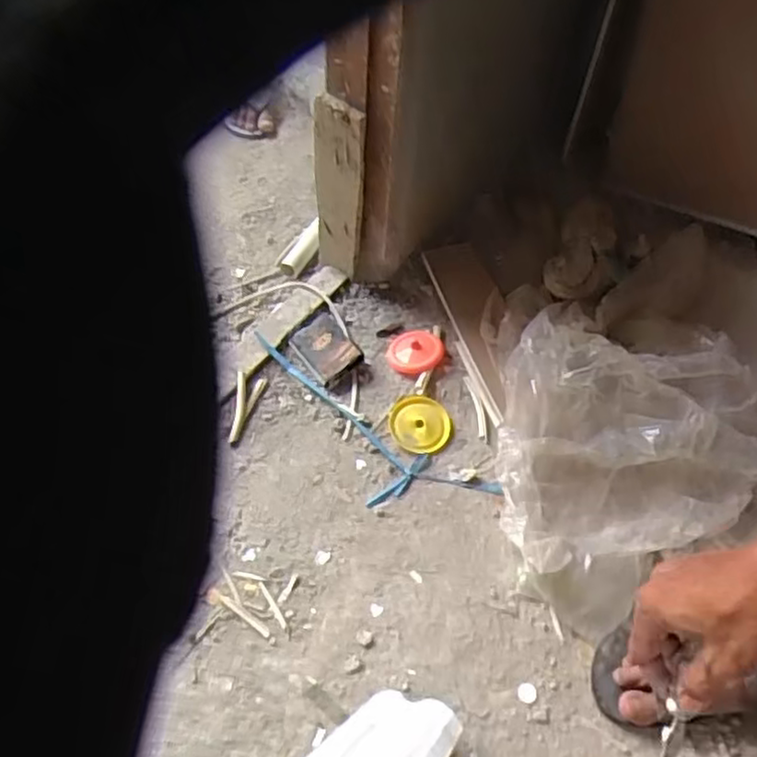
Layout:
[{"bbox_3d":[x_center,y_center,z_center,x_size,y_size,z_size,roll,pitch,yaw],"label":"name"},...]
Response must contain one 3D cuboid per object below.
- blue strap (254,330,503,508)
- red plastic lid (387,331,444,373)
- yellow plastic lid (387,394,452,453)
[{"bbox_3d":[-0.037,0.076,0.933,0.395,0.017,0.113,30,59,17],"label":"blue strap"},{"bbox_3d":[0.051,-0.041,1.013,0.079,0.019,0.079,-6,50,7],"label":"red plastic lid"},{"bbox_3d":[0.055,0.061,0.956,0.079,0.009,0.082,1,55,-2],"label":"yellow plastic lid"}]

